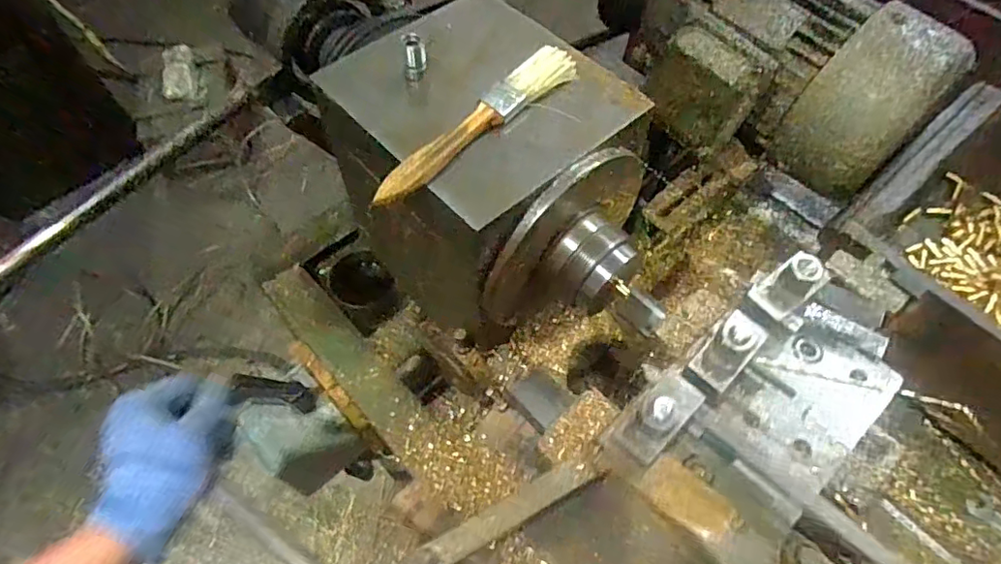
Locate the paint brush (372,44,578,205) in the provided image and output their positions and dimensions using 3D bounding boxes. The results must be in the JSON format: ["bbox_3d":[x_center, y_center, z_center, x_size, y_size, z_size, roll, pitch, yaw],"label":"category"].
[{"bbox_3d":[-0.015,-0.100,0.346,0.029,0.010,0.161,41,66,20],"label":"paint brush"}]

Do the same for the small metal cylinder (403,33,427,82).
[{"bbox_3d":[-0.055,-0.145,0.370,0.014,0.028,0.013,-3,59,-4],"label":"small metal cylinder"}]

